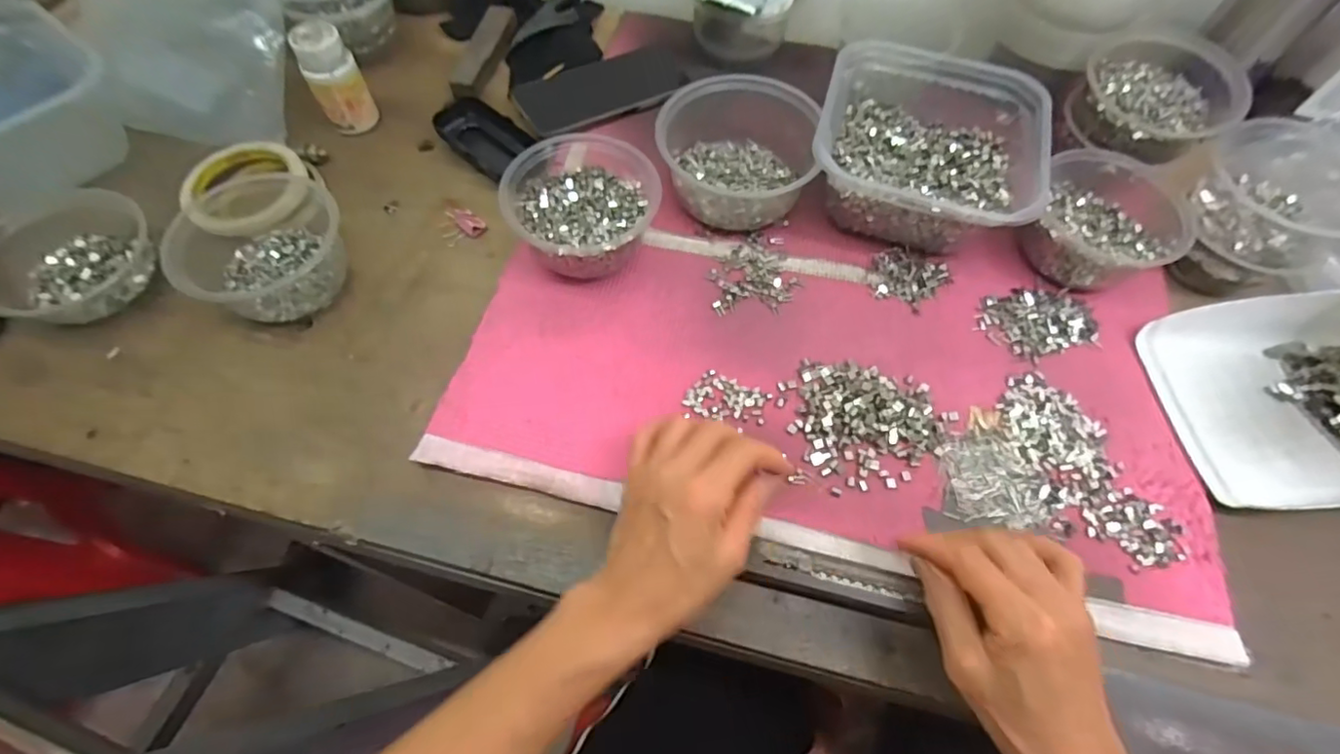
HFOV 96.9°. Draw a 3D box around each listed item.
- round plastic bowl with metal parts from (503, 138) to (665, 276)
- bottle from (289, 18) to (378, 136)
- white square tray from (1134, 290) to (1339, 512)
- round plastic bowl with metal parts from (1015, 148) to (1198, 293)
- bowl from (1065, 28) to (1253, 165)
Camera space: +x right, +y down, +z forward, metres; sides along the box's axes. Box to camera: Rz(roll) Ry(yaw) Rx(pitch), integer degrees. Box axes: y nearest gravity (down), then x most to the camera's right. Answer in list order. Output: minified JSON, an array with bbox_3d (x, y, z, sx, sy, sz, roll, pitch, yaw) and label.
[{"bbox_3d":[-0.072,-0.134,0.469,0.116,0.057,0.123,-39,69,-20],"label":"round plastic bowl with metal parts"},{"bbox_3d":[-0.297,-0.263,0.532,0.043,0.084,0.042,-29,66,-16],"label":"bottle"},{"bbox_3d":[0.454,0.003,0.401,0.184,0.080,0.157,-2,64,-3],"label":"white square tray"},{"bbox_3d":[0.347,-0.126,0.480,0.113,0.046,0.127,29,67,12],"label":"round plastic bowl with metal parts"},{"bbox_3d":[0.400,-0.234,0.486,0.109,0.041,0.123,40,67,18],"label":"bowl"}]

